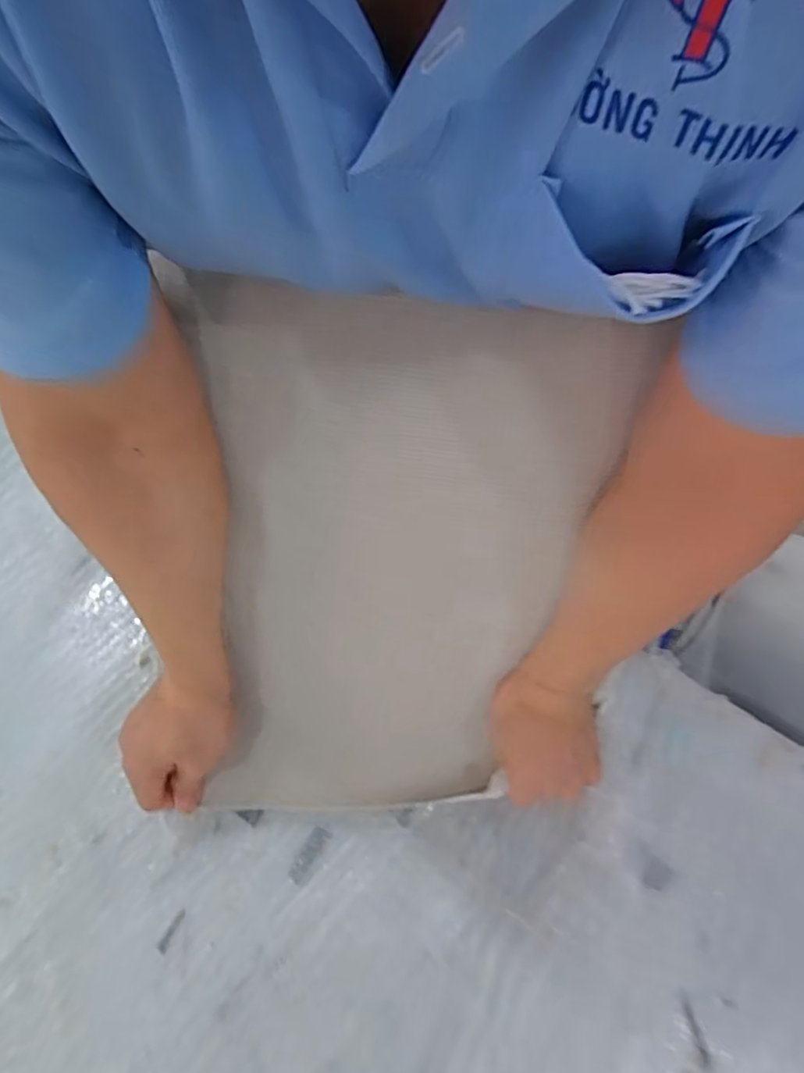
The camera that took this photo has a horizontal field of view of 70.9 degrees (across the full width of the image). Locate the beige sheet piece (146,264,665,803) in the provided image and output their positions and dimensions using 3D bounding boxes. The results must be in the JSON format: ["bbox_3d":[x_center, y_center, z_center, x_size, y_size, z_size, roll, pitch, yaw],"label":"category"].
[{"bbox_3d":[-0.010,0.047,0.434,0.283,0.423,0.059,6,32,0],"label":"beige sheet piece"}]

